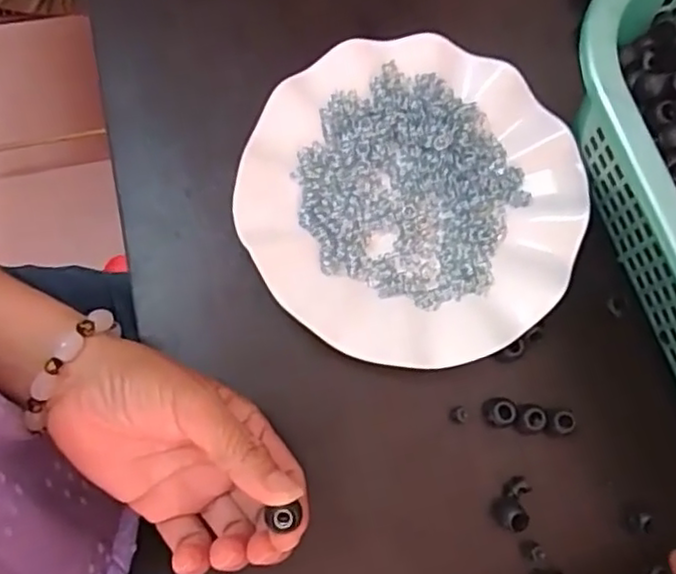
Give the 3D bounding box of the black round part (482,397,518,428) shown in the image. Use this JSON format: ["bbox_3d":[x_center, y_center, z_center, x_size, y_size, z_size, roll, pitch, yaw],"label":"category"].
[{"bbox_3d":[0.088,0.068,0.355,0.016,0.014,0.015,0,78,1],"label":"black round part"}]

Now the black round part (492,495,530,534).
[{"bbox_3d":[0.090,0.120,0.344,0.014,0.015,0.016,-31,80,-5],"label":"black round part"}]

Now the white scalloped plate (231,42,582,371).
[{"bbox_3d":[0.042,-0.048,0.368,0.178,0.039,0.178,0,78,1],"label":"white scalloped plate"}]

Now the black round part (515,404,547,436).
[{"bbox_3d":[0.104,0.072,0.355,0.015,0.011,0.016,0,78,1],"label":"black round part"}]

